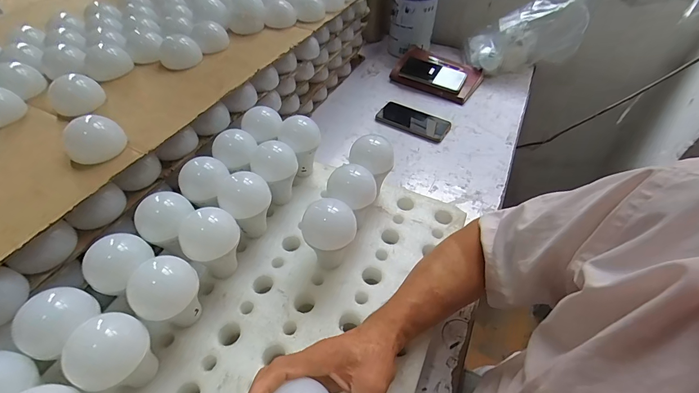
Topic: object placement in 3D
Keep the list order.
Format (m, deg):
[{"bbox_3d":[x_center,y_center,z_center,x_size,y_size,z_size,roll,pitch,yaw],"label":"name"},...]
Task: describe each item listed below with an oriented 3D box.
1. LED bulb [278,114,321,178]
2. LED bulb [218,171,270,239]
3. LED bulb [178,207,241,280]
[{"bbox_3d":[-0.078,-0.075,0.560,0.060,0.091,0.056,-1,47,-3],"label":"LED bulb"},{"bbox_3d":[-0.139,0.015,0.477,0.061,0.085,0.062,1,46,-1],"label":"LED bulb"},{"bbox_3d":[-0.168,0.061,0.433,0.064,0.086,0.062,1,46,-1],"label":"LED bulb"}]

